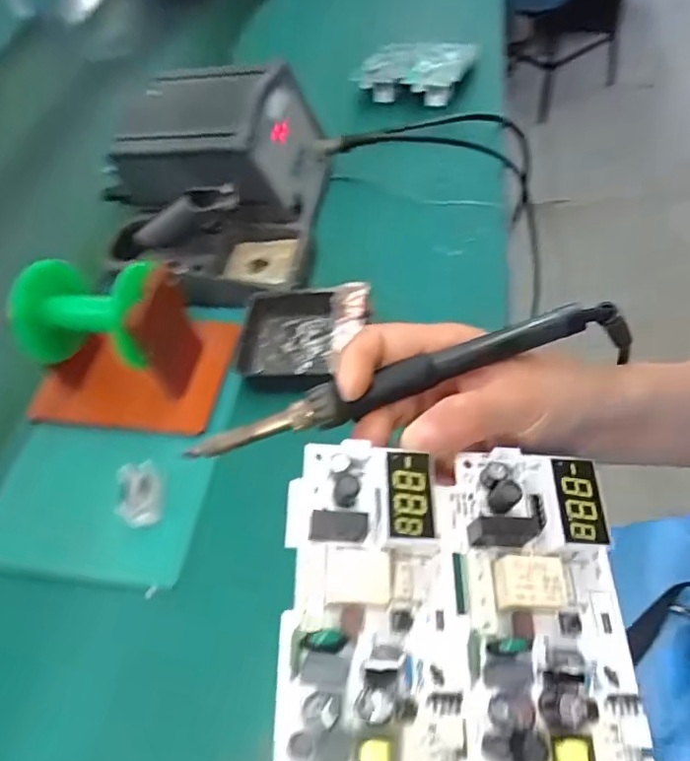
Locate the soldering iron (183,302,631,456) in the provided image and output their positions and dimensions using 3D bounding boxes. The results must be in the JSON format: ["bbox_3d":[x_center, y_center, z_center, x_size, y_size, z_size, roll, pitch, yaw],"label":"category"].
[{"bbox_3d":[0.026,0.003,0.242,0.195,0.022,0.016,-18,52,3],"label":"soldering iron"}]

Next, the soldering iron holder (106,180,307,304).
[{"bbox_3d":[-0.117,-0.114,0.450,0.170,0.083,0.084,1,54,10],"label":"soldering iron holder"}]

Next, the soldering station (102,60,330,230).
[{"bbox_3d":[-0.112,-0.207,0.488,0.169,0.095,0.122,3,54,12],"label":"soldering station"}]

